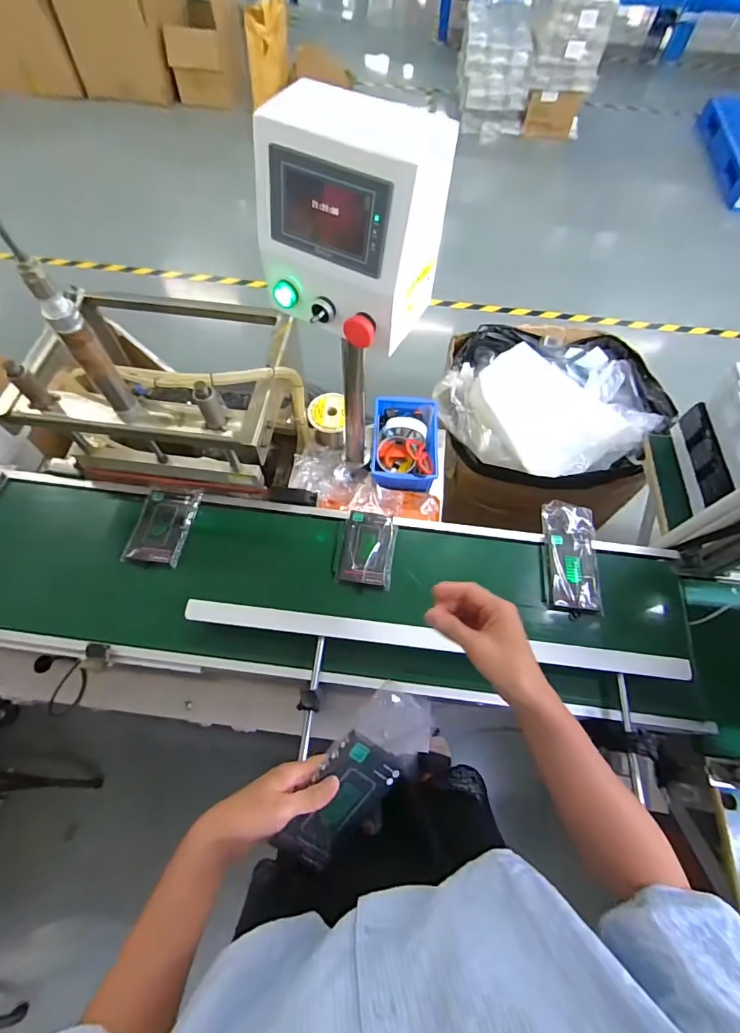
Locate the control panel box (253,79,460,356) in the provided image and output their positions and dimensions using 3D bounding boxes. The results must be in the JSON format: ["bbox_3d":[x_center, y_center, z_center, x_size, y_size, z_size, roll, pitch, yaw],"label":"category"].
[{"bbox_3d":[-0.023,-0.332,0.512,0.183,0.188,0.144,31,66,13],"label":"control panel box"}]

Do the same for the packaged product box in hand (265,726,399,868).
[{"bbox_3d":[-0.033,0.288,0.451,0.075,0.014,0.131,43,82,-18],"label":"packaged product box in hand"}]

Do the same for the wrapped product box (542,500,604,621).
[{"bbox_3d":[0.358,0.069,0.792,0.092,0.027,0.207,8,63,2],"label":"wrapped product box"}]

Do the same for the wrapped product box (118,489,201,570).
[{"bbox_3d":[-0.368,0.011,0.794,0.094,0.024,0.154,8,63,2],"label":"wrapped product box"}]

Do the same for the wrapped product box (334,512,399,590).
[{"bbox_3d":[-0.005,0.056,0.781,0.097,0.016,0.134,9,63,2],"label":"wrapped product box"}]

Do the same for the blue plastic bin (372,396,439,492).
[{"bbox_3d":[0.078,-0.162,0.949,0.143,0.063,0.224,3,63,-1],"label":"blue plastic bin"}]

